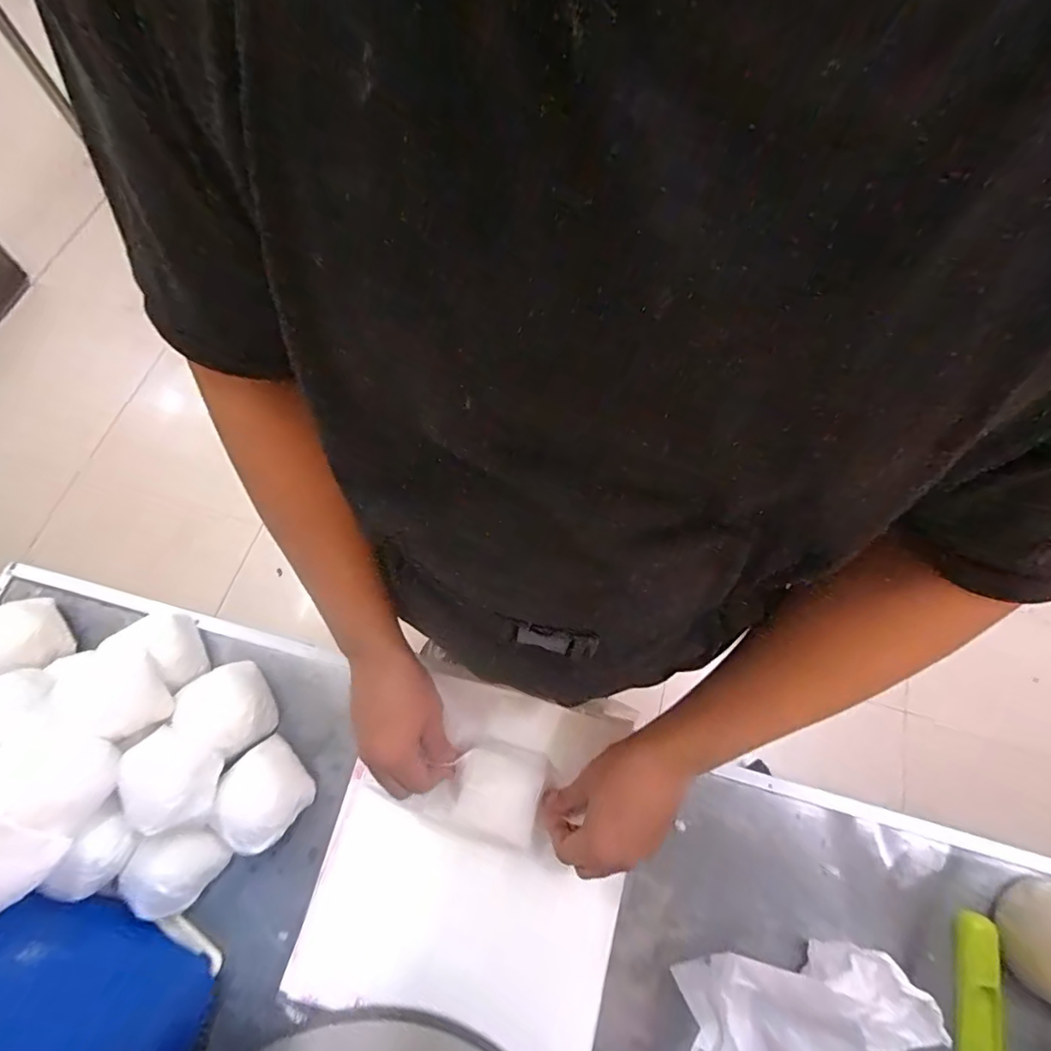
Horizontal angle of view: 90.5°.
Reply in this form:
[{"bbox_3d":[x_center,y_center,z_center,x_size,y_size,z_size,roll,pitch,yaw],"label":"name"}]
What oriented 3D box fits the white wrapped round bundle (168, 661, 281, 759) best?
[{"bbox_3d":[-0.281,0.169,0.500,0.088,0.057,0.072,25,70,10],"label":"white wrapped round bundle"}]

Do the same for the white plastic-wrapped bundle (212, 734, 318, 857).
[{"bbox_3d":[-0.233,0.239,0.464,0.070,0.049,0.073,0,68,0],"label":"white plastic-wrapped bundle"}]

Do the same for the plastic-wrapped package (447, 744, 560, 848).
[{"bbox_3d":[-0.021,0.237,0.470,0.084,0.026,0.074,17,69,7],"label":"plastic-wrapped package"}]

